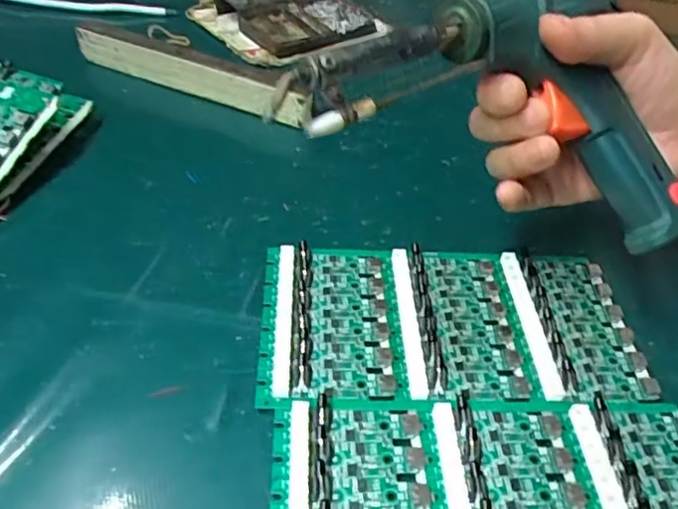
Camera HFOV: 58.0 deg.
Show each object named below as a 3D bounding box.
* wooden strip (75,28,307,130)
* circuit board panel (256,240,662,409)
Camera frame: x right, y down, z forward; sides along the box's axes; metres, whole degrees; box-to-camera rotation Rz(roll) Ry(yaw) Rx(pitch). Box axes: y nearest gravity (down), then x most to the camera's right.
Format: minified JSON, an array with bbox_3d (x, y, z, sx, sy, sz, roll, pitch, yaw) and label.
[{"bbox_3d":[-0.112,-0.135,0.468,0.203,0.038,0.011,20,44,16],"label":"wooden strip"},{"bbox_3d":[0.056,0.032,0.317,0.187,0.007,0.101,1,42,-4],"label":"circuit board panel"}]

